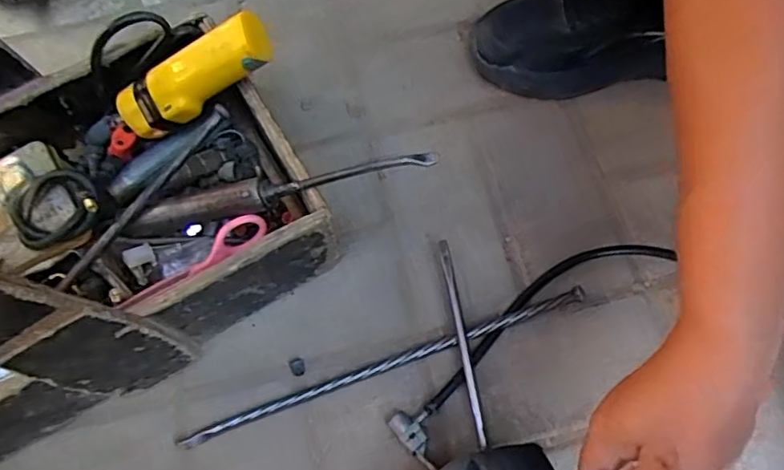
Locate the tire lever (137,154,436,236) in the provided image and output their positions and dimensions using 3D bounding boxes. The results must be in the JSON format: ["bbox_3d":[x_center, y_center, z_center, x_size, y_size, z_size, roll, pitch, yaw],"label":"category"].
[{"bbox_3d":[-0.089,-0.032,0.431,0.243,0.021,0.021,-12,69,13],"label":"tire lever"}]

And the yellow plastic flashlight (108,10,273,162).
[{"bbox_3d":[-0.166,-0.118,0.454,0.167,0.033,0.042,-26,68,23],"label":"yellow plastic flashlight"}]

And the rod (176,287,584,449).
[{"bbox_3d":[-0.005,0.106,0.470,0.342,0.012,0.011,-19,70,-5],"label":"rod"}]

